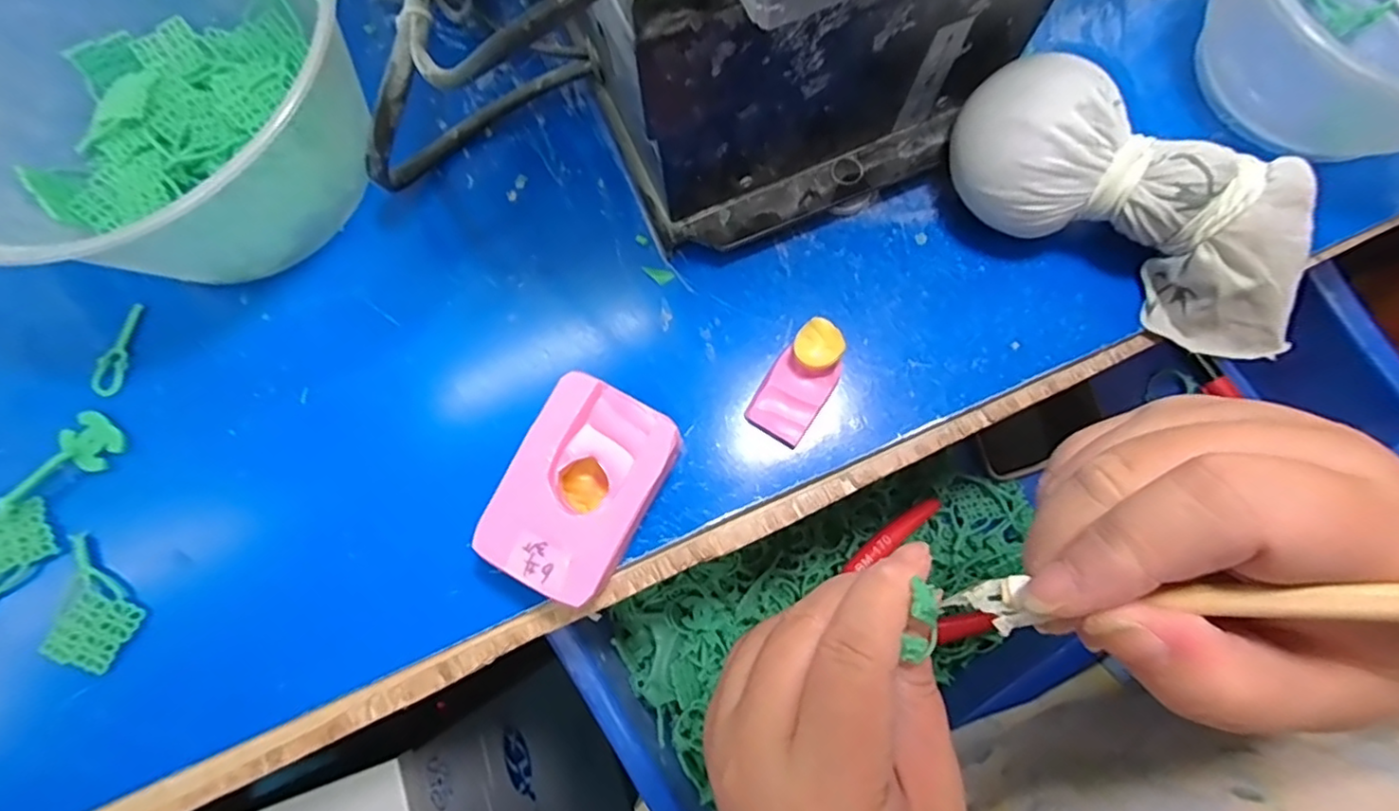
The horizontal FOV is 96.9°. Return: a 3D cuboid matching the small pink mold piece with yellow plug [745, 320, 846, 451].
[{"bbox_3d":[0.038,-0.009,0.237,0.024,0.021,0.044,32,80,8],"label":"small pink mold piece with yellow plug"}]

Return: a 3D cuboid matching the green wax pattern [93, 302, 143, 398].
[{"bbox_3d":[-0.242,-0.024,0.256,0.012,0.004,0.040,3,78,2],"label":"green wax pattern"}]

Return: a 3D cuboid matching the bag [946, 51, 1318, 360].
[{"bbox_3d":[0.163,-0.070,0.224,0.150,0.048,0.050,32,80,-5],"label":"bag"}]

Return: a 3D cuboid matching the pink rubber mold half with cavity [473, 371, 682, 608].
[{"bbox_3d":[-0.041,0.031,0.223,0.046,0.038,0.069,27,79,7],"label":"pink rubber mold half with cavity"}]

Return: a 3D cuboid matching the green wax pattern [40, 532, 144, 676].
[{"bbox_3d":[-0.231,0.075,0.231,0.048,0.008,0.028,42,82,9],"label":"green wax pattern"}]

